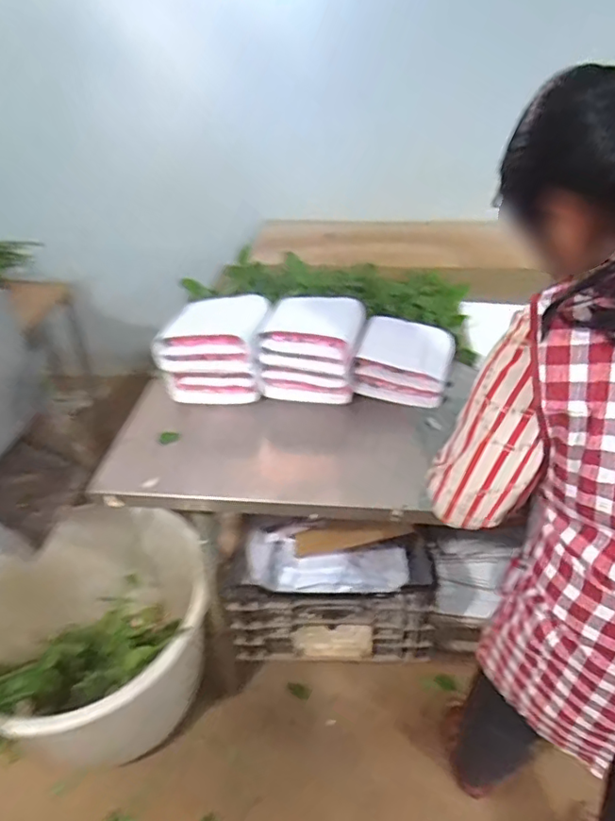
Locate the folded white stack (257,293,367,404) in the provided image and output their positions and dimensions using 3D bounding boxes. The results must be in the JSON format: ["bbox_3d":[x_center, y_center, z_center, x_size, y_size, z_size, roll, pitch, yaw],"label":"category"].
[{"bbox_3d":[0.007,-0.139,1.200,0.197,0.131,0.213,6,38,4],"label":"folded white stack"}]

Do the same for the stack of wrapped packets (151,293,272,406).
[{"bbox_3d":[-0.195,-0.135,1.228,0.202,0.156,0.225,5,38,2],"label":"stack of wrapped packets"}]

